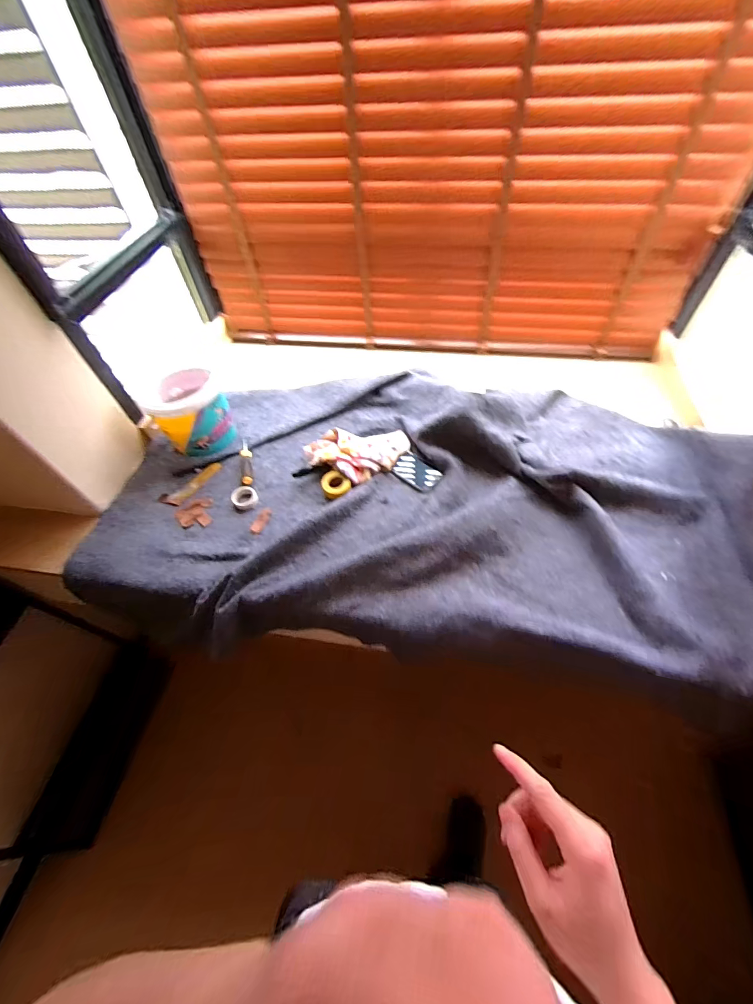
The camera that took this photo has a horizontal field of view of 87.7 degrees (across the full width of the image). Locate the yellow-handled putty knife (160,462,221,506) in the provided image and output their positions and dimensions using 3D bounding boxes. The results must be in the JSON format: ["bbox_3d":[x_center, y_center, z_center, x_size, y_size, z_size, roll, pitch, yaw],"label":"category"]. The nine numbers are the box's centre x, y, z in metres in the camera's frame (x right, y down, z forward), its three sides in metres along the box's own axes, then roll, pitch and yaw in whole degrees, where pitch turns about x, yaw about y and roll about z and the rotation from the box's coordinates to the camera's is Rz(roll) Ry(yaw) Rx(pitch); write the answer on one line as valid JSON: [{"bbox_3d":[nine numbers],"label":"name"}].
[{"bbox_3d":[-0.488,-0.049,1.045,0.047,0.020,0.172,36,64,24],"label":"yellow-handled putty knife"}]

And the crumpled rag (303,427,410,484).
[{"bbox_3d":[-0.048,-0.121,1.018,0.272,0.046,0.162,-6,55,-2],"label":"crumpled rag"}]

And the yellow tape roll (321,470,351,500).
[{"bbox_3d":[-0.102,-0.037,0.974,0.073,0.042,0.063,26,60,19],"label":"yellow tape roll"}]

